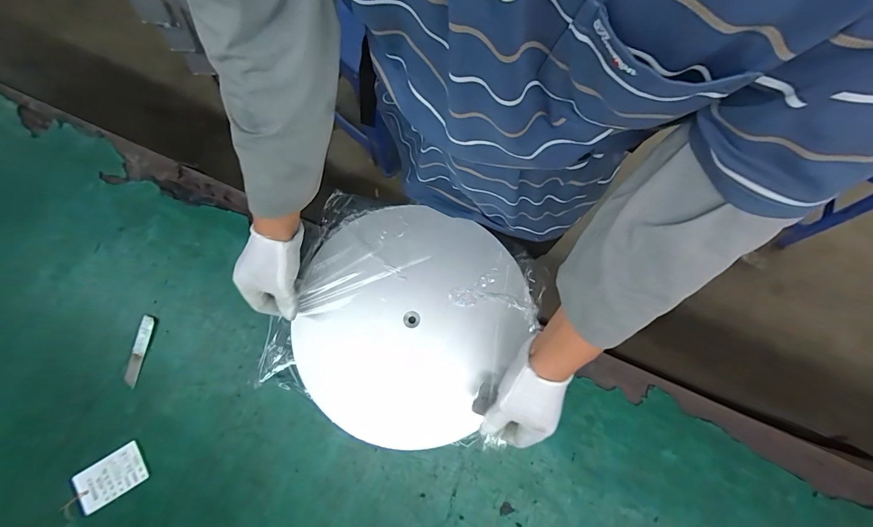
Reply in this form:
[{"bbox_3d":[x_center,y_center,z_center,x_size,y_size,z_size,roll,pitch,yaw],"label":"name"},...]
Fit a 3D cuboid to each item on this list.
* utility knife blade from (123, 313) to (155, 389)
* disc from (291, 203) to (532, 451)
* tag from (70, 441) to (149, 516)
[{"bbox_3d":[-0.424,0.124,0.545,0.017,0.004,0.097,11,79,-11],"label":"utility knife blade"},{"bbox_3d":[-0.041,0.076,0.526,0.292,0.032,0.315,0,78,0],"label":"disc"},{"bbox_3d":[-0.430,0.282,0.506,0.084,0.004,0.053,-31,80,-11],"label":"tag"}]

